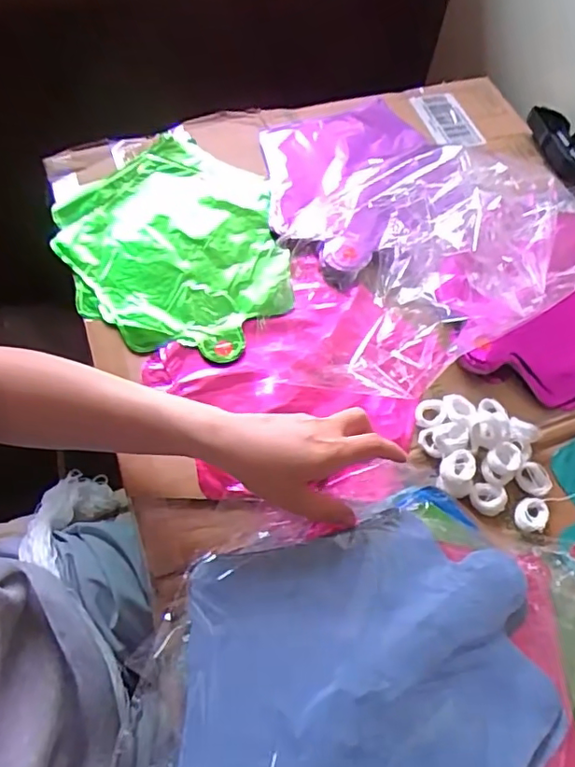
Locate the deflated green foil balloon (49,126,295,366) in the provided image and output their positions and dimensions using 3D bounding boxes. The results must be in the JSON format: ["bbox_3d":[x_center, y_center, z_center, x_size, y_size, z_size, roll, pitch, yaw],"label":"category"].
[{"bbox_3d":[-0.106,-0.142,0.568,0.251,0.012,0.224,39,66,16],"label":"deflated green foil balloon"}]

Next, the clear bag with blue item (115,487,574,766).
[{"bbox_3d":[0.058,0.223,0.344,0.284,0.053,0.315,11,61,2],"label":"clear bag with blue item"}]

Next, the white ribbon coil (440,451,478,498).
[{"bbox_3d":[0.138,0.073,0.460,0.026,0.017,0.035,13,61,3],"label":"white ribbon coil"}]

